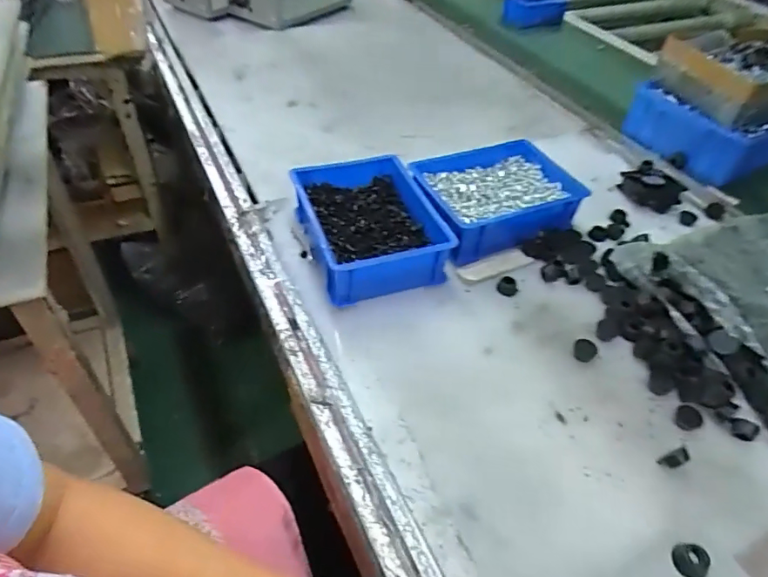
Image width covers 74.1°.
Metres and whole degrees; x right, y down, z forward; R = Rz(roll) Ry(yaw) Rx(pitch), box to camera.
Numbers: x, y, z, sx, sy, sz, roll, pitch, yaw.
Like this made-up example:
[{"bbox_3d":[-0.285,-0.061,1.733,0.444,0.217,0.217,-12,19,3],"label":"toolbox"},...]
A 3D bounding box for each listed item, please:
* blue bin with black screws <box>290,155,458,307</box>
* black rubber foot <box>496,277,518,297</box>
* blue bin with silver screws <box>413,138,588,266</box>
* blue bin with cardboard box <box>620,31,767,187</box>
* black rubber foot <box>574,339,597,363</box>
[{"bbox_3d":[-0.019,-0.079,0.624,0.145,0.069,0.196,-13,47,-17],"label":"blue bin with black screws"},{"bbox_3d":[0.146,-0.002,0.598,0.023,0.011,0.025,18,46,13],"label":"black rubber foot"},{"bbox_3d":[0.147,-0.121,0.686,0.199,0.067,0.160,-15,48,-19],"label":"blue bin with silver screws"},{"bbox_3d":[0.583,-0.303,0.845,0.244,0.159,0.203,-19,49,-22],"label":"blue bin with cardboard box"},{"bbox_3d":[0.212,0.066,0.537,0.023,0.015,0.024,30,50,23],"label":"black rubber foot"}]

